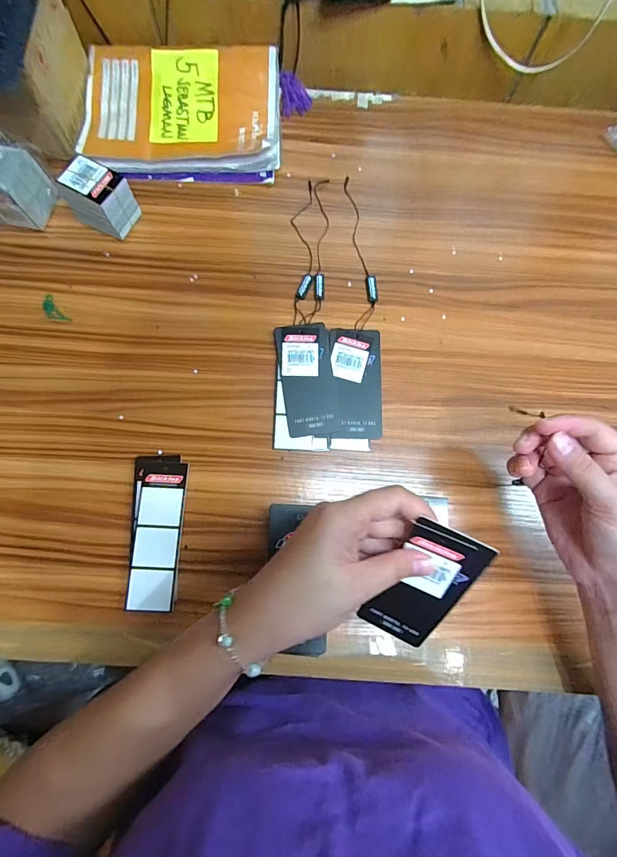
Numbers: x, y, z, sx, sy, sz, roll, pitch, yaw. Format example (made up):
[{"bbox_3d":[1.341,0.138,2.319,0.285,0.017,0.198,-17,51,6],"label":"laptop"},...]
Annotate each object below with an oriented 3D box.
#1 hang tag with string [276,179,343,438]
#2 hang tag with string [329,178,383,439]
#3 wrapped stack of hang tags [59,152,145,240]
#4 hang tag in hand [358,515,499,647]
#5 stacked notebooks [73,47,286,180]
[{"bbox_3d":[-0.003,-0.125,0.391,0.054,0.007,0.267,-2,77,-2],"label":"hang tag with string"},{"bbox_3d":[0.046,-0.122,0.393,0.048,0.005,0.266,0,77,-2],"label":"hang tag with string"},{"bbox_3d":[-0.205,-0.222,0.386,0.053,0.051,0.045,25,78,4],"label":"wrapped stack of hang tags"},{"bbox_3d":[0.074,0.103,0.257,0.047,0.106,0.008,25,34,11],"label":"hang tag in hand"},{"bbox_3d":[-0.134,-0.338,0.423,0.203,0.019,0.150,-3,83,-2],"label":"stacked notebooks"}]

